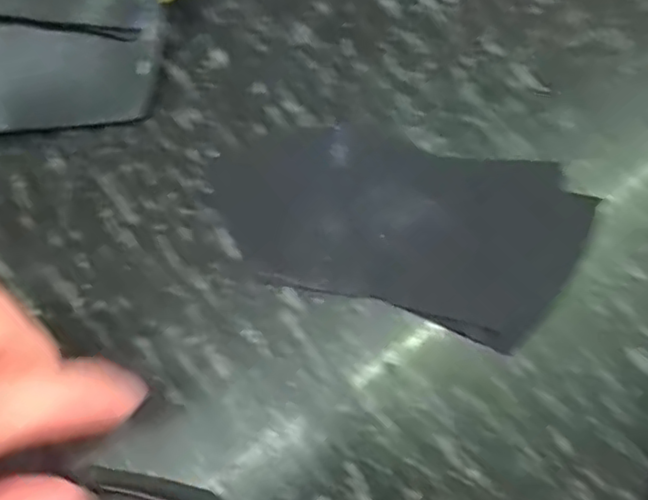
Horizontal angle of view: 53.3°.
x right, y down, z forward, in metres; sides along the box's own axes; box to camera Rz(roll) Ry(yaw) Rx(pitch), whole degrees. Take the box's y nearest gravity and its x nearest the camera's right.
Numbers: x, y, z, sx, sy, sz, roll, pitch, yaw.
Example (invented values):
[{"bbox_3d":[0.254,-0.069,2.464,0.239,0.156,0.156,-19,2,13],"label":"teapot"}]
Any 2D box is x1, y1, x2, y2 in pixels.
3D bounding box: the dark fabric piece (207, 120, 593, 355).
[{"bbox_3d":[0.027,-0.009,0.242,0.137,0.004,0.069,12,73,3],"label":"dark fabric piece"}]

